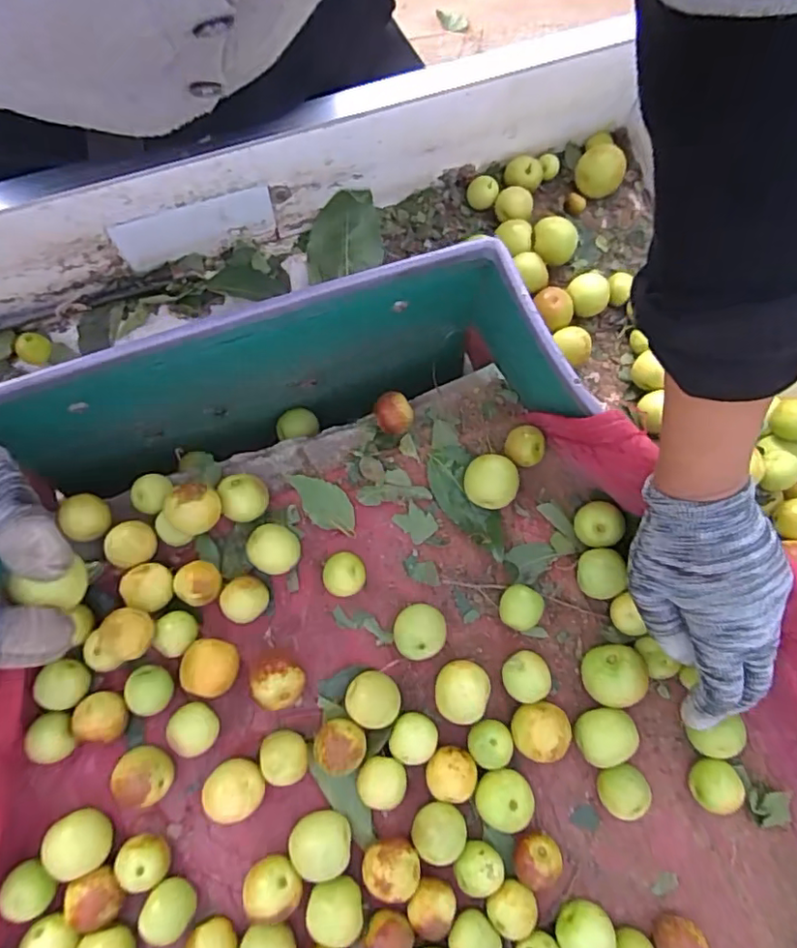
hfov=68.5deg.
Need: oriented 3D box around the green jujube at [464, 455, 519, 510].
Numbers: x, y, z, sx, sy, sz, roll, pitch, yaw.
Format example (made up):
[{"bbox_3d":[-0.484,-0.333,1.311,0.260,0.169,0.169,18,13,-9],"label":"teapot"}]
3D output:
[{"bbox_3d":[0.067,0.007,0.427,0.037,0.030,0.038,0,75,-1],"label":"green jujube"}]

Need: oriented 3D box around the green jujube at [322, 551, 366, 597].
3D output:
[{"bbox_3d":[-0.038,0.071,0.411,0.028,0.027,0.030,0,75,-1],"label":"green jujube"}]

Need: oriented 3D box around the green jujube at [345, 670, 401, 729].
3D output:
[{"bbox_3d":[-0.017,0.149,0.388,0.035,0.027,0.033,0,75,-1],"label":"green jujube"}]

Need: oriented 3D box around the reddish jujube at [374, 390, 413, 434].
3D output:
[{"bbox_3d":[-0.004,-0.044,0.445,0.028,0.025,0.031,0,75,-1],"label":"reddish jujube"}]

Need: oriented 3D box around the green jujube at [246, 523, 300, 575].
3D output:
[{"bbox_3d":[-0.086,0.054,0.410,0.035,0.032,0.032,1,82,-4],"label":"green jujube"}]

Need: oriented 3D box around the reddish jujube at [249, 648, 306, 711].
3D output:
[{"bbox_3d":[-0.079,0.133,0.384,0.033,0.037,0.037,-20,83,-6],"label":"reddish jujube"}]

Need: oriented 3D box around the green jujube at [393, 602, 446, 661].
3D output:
[{"bbox_3d":[0.014,0.108,0.401,0.034,0.029,0.035,0,75,-1],"label":"green jujube"}]

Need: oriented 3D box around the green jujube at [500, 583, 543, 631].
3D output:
[{"bbox_3d":[0.084,0.093,0.408,0.027,0.023,0.029,29,76,6],"label":"green jujube"}]

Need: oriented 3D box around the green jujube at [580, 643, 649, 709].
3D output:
[{"bbox_3d":[0.144,0.135,0.395,0.037,0.032,0.038,6,81,-3],"label":"green jujube"}]

